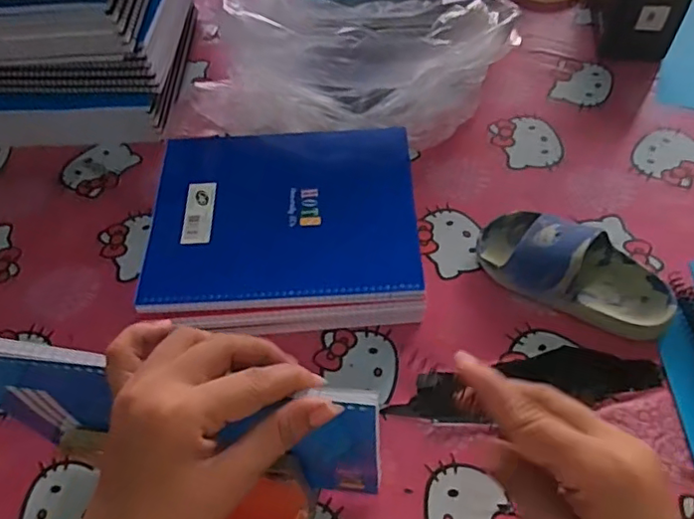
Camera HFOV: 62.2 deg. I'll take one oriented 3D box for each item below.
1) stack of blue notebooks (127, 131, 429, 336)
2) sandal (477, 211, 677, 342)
[{"bbox_3d":[-0.061,-0.033,0.559,0.250,0.062,0.212,-3,57,2],"label":"stack of blue notebooks"},{"bbox_3d":[0.207,0.006,0.522,0.176,0.059,0.091,20,61,16],"label":"sandal"}]

